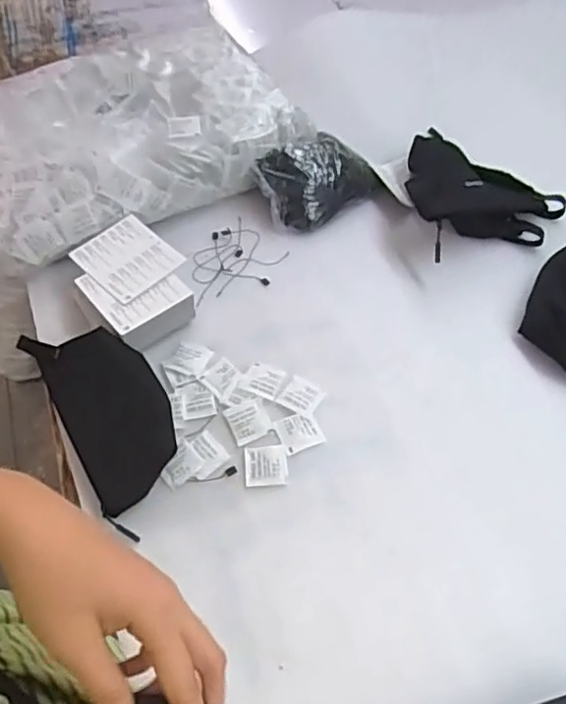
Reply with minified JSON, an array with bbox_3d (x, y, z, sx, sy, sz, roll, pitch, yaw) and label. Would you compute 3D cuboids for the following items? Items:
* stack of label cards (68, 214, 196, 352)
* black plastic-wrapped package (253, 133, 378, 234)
[{"bbox_3d":[-0.165,-0.074,0.706,0.106,0.047,0.146,-33,62,-21],"label":"stack of label cards"},{"bbox_3d":[0.047,-0.220,0.801,0.147,0.070,0.093,-28,60,-18],"label":"black plastic-wrapped package"}]

